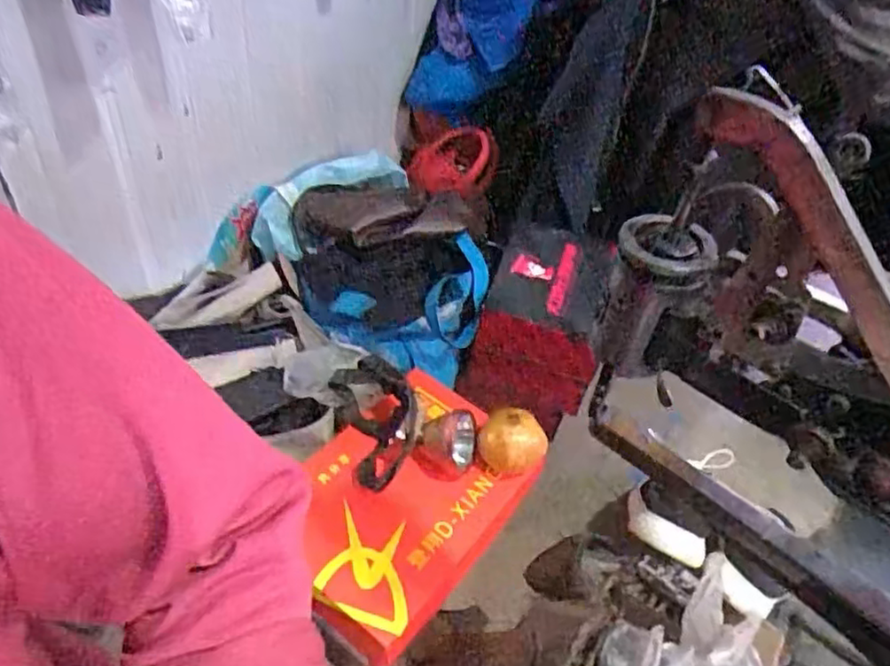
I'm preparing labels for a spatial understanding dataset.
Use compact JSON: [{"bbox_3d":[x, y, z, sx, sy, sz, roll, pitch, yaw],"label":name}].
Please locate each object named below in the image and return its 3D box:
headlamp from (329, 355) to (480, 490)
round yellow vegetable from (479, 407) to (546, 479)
[{"bbox_3d":[-0.052,0.101,0.845,0.146,0.065,0.170,-12,48,-19],"label":"headlamp"},{"bbox_3d":[0.080,0.132,0.818,0.078,0.061,0.063,23,47,15],"label":"round yellow vegetable"}]

